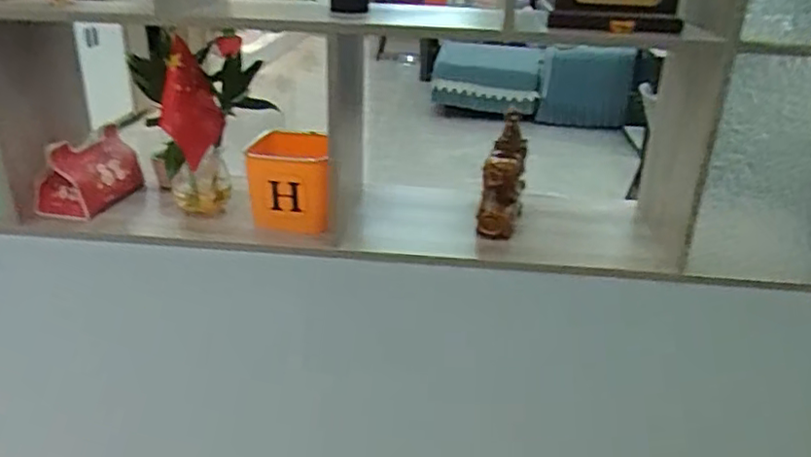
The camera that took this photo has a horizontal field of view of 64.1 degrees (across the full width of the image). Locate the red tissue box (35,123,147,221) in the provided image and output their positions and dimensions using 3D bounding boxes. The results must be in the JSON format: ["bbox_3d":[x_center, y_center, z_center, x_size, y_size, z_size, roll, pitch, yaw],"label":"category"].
[{"bbox_3d":[-0.576,-0.102,1.194,0.106,0.117,0.175,8,26,13],"label":"red tissue box"}]

